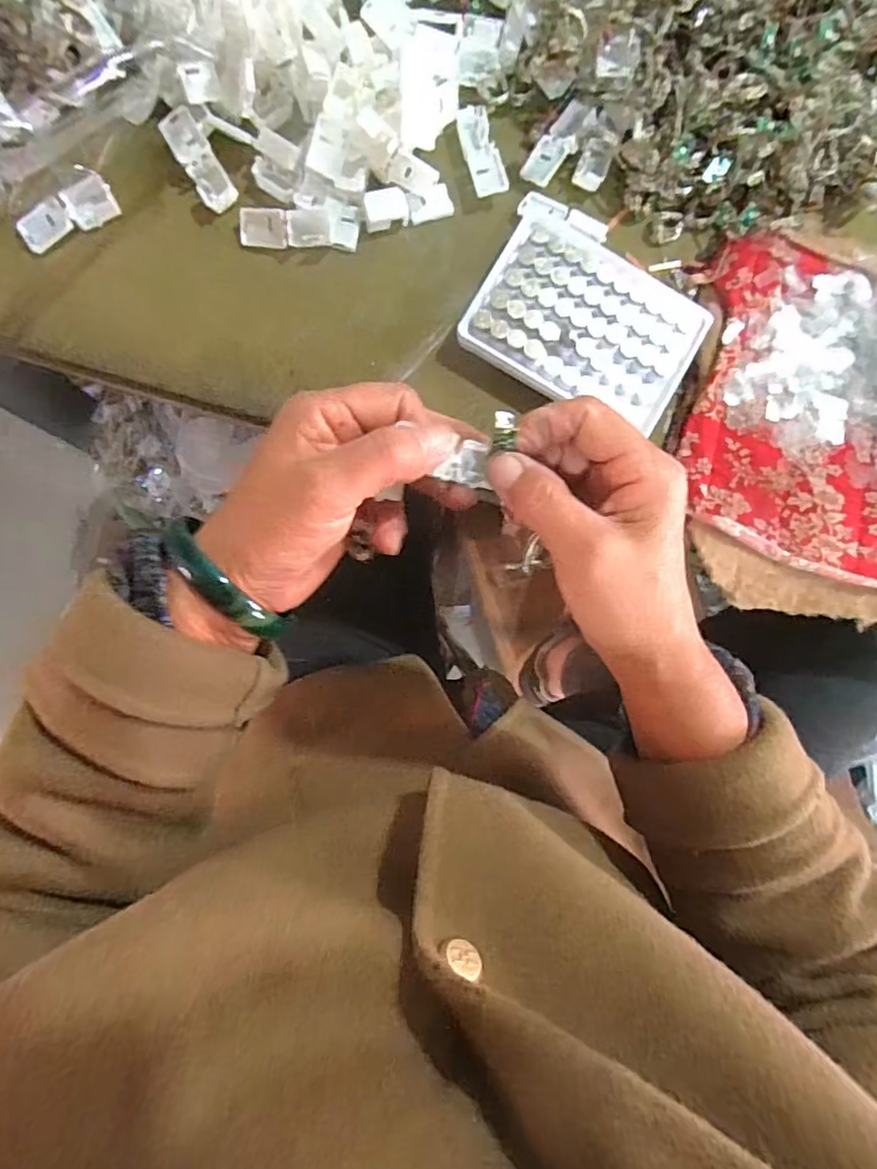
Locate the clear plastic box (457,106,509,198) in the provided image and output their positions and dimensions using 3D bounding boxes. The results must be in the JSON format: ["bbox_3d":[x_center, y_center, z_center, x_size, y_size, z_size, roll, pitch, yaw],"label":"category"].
[{"bbox_3d":[0.027,-0.266,0.357,0.020,0.006,0.055,-16,88,-5],"label":"clear plastic box"}]

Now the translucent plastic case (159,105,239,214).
[{"bbox_3d":[-0.139,-0.247,0.337,0.020,0.012,0.054,-32,90,-5],"label":"translucent plastic case"}]

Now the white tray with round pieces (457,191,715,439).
[{"bbox_3d":[0.092,-0.162,0.348,0.130,0.013,0.110,29,85,-3],"label":"white tray with round pieces"}]

